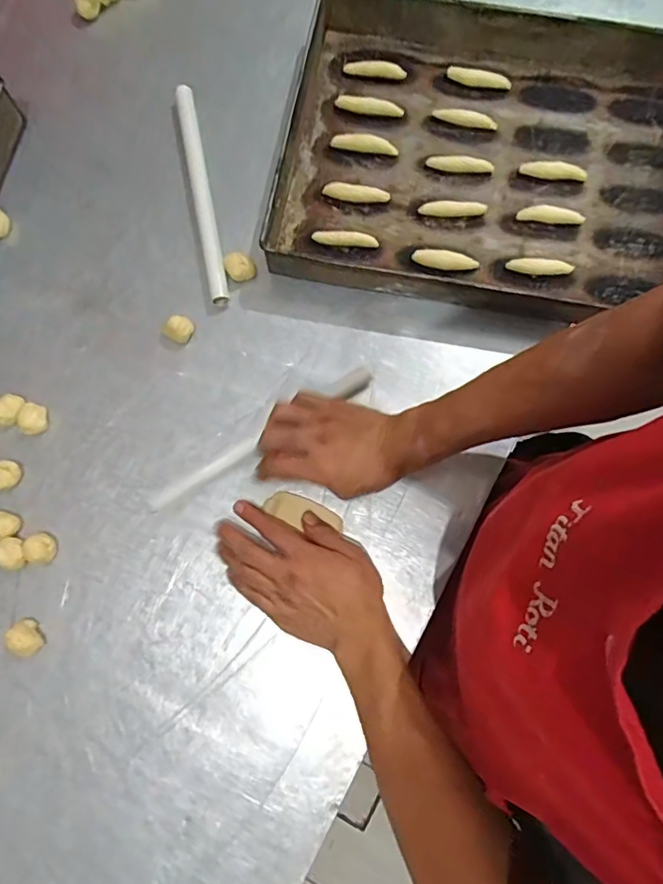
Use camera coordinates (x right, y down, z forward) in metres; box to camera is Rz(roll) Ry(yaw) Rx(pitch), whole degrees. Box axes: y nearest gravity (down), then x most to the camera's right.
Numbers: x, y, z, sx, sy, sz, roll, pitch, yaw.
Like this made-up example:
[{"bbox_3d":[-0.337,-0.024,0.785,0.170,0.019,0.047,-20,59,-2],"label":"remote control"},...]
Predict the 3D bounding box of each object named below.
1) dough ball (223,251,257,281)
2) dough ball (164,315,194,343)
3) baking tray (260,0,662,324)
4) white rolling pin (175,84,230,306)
[{"bbox_3d":[-0.105,-0.202,0.608,0.034,0.021,0.027,-15,80,-3],"label":"dough ball"},{"bbox_3d":[-0.170,-0.127,0.595,0.032,0.020,0.024,23,80,4],"label":"dough ball"},{"bbox_3d":[0.202,-0.328,0.619,0.506,0.052,0.360,10,79,1],"label":"baking tray"},{"bbox_3d":[-0.152,-0.291,0.625,0.023,0.017,0.275,-12,80,-3],"label":"white rolling pin"}]

